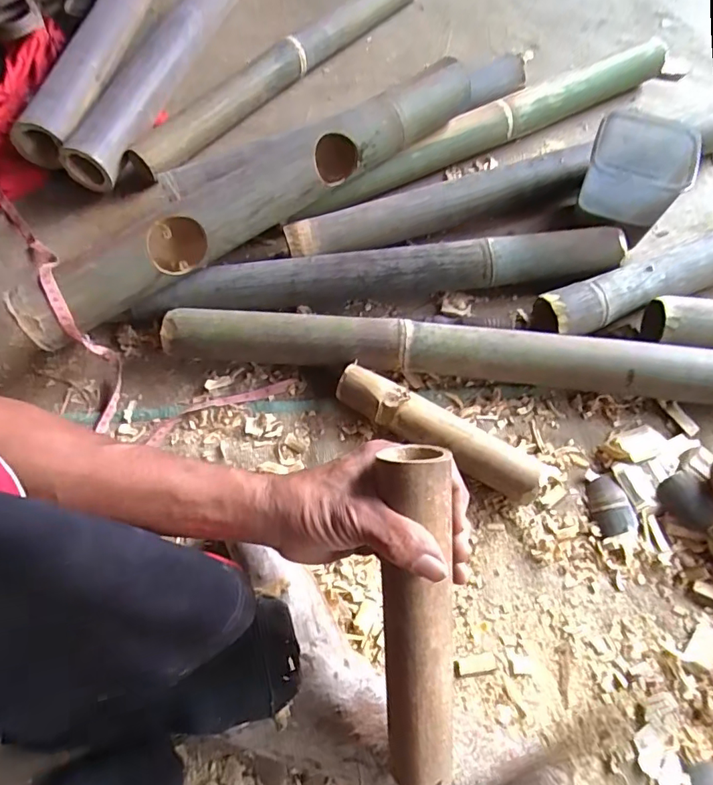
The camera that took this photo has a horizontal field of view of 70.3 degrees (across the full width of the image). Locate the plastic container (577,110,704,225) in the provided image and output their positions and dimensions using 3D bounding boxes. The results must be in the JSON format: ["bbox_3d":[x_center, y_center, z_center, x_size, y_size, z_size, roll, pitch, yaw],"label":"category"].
[{"bbox_3d":[0.333,-0.264,0.607,0.106,0.084,0.101,19,66,11],"label":"plastic container"}]

